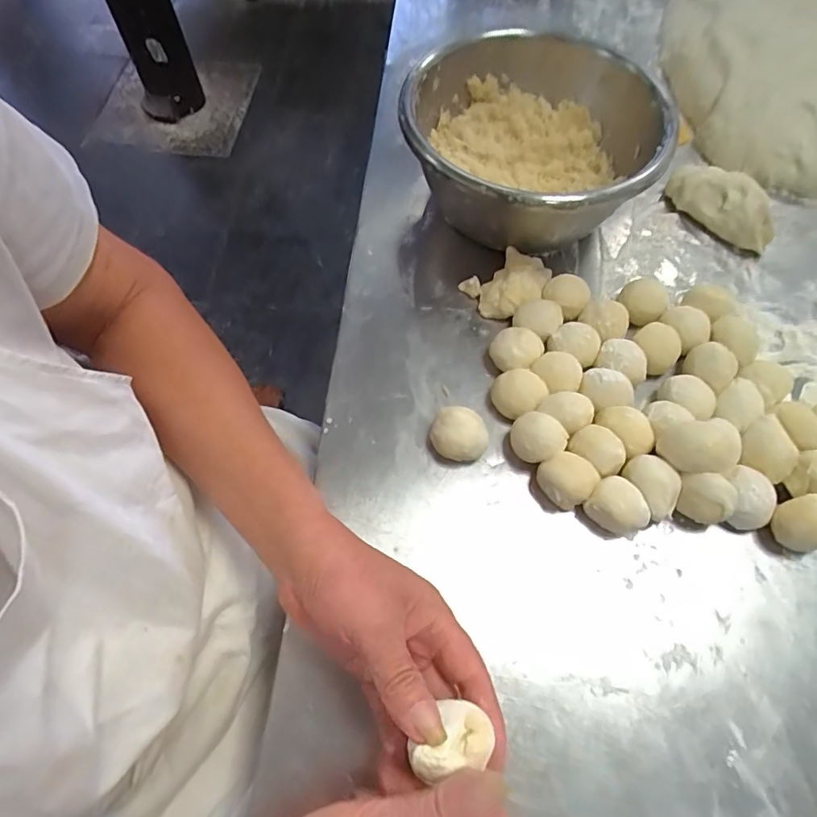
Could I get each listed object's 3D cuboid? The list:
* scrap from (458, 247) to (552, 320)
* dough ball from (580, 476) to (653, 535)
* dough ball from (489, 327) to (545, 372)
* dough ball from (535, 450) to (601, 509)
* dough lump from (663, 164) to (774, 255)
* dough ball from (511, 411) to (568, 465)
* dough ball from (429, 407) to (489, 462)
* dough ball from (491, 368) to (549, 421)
[{"bbox_3d":[0.096,-0.120,0.482,0.073,0.028,0.057,-31,67,-14],"label":"scrap"},{"bbox_3d":[0.158,0.075,0.387,0.042,0.041,0.033,40,70,18],"label":"dough ball"},{"bbox_3d":[0.094,-0.049,0.446,0.039,0.030,0.040,0,64,1],"label":"dough ball"},{"bbox_3d":[0.123,0.057,0.406,0.041,0.037,0.035,38,70,18],"label":"dough ball"},{"bbox_3d":[0.322,-0.211,0.522,0.056,0.034,0.116,-41,69,-15],"label":"dough lump"},{"bbox_3d":[0.102,0.026,0.411,0.042,0.041,0.033,28,67,14],"label":"dough ball"},{"bbox_3d":[0.041,0.019,0.414,0.045,0.029,0.039,0,64,1],"label":"dough ball"},{"bbox_3d":[0.092,-0.012,0.435,0.043,0.029,0.036,30,68,15],"label":"dough ball"}]

